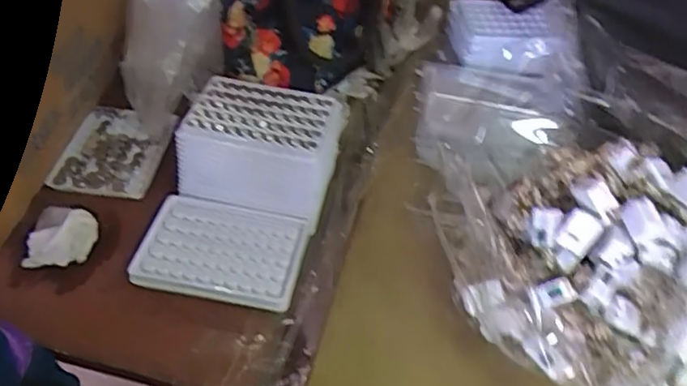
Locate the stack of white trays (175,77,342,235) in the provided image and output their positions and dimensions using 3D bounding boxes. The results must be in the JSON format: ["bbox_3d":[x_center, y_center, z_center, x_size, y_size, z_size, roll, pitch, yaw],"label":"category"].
[{"bbox_3d":[-0.073,-0.040,0.572,0.135,0.079,0.104,7,43,11],"label":"stack of white trays"}]

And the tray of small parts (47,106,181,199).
[{"bbox_3d":[-0.231,-0.046,0.626,0.103,0.016,0.130,3,41,1],"label":"tray of small parts"}]

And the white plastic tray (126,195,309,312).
[{"bbox_3d":[-0.102,0.046,0.522,0.130,0.019,0.087,11,43,4],"label":"white plastic tray"}]

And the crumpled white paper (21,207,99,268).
[{"bbox_3d":[-0.239,0.039,0.527,0.054,0.021,0.061,6,43,-1],"label":"crumpled white paper"}]

